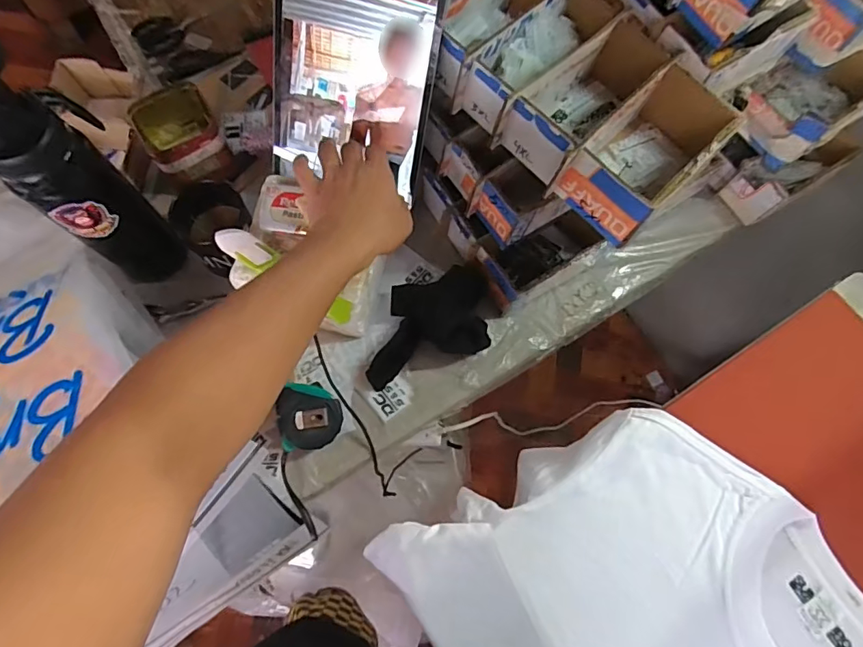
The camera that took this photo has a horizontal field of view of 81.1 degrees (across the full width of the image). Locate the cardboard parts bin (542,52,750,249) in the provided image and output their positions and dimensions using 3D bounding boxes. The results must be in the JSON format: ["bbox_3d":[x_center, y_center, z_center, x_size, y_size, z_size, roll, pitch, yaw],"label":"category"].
[{"bbox_3d":[0.216,-0.171,0.500,0.093,0.077,0.174,42,73,9],"label":"cardboard parts bin"}]

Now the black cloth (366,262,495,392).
[{"bbox_3d":[-0.004,-0.003,0.598,0.170,0.049,0.108,-19,74,-11],"label":"black cloth"}]

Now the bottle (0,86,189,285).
[{"bbox_3d":[-0.325,-0.121,0.486,0.088,0.224,0.061,-42,80,-16],"label":"bottle"}]

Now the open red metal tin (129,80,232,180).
[{"bbox_3d":[-0.316,-0.237,0.647,0.094,0.088,0.112,-29,77,-13],"label":"open red metal tin"}]

